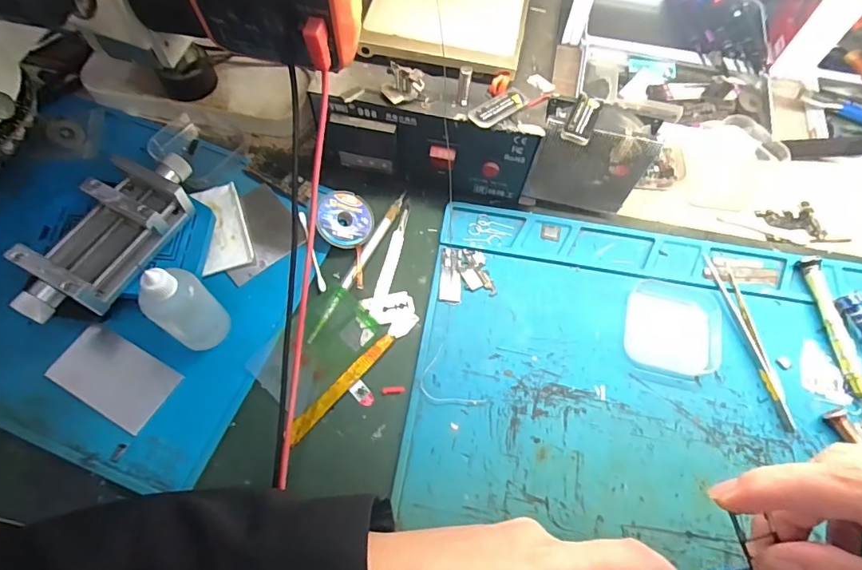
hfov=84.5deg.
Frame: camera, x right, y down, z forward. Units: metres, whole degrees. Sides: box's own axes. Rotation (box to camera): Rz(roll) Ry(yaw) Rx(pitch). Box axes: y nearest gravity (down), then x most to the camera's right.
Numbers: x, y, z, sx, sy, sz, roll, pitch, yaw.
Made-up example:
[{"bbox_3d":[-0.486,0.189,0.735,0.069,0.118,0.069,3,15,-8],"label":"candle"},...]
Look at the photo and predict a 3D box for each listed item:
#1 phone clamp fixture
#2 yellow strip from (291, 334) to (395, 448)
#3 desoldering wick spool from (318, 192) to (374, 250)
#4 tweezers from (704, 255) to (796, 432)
[{"bbox_3d":[-0.213,-0.031,0.324,0.055,0.051,0.137,27,67,11],"label":"phone clamp fixture"},{"bbox_3d":[-0.061,0.067,0.322,0.011,0.004,0.092,38,70,15],"label":"yellow strip"},{"bbox_3d":[-0.066,-0.050,0.365,0.043,0.009,0.045,7,70,-29],"label":"desoldering wick spool"},{"bbox_3d":[0.230,0.036,0.340,0.018,0.005,0.130,-7,65,-4],"label":"tweezers"}]

